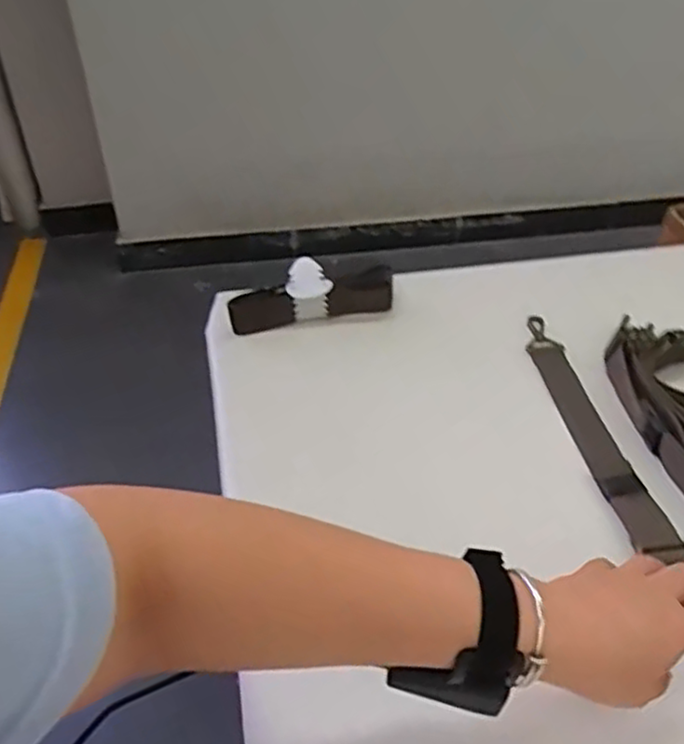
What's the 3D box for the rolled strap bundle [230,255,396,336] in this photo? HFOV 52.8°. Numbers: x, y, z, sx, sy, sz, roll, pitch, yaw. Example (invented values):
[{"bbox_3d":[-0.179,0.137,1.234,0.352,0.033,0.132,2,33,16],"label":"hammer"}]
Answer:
[{"bbox_3d":[-0.035,-0.090,0.783,0.185,0.061,0.034,-9,41,-11],"label":"rolled strap bundle"}]

